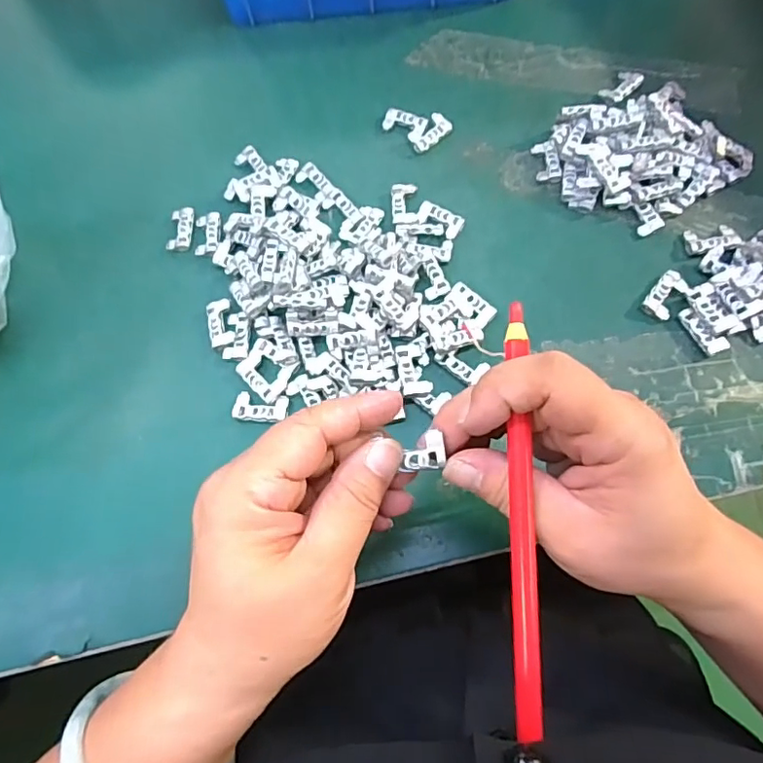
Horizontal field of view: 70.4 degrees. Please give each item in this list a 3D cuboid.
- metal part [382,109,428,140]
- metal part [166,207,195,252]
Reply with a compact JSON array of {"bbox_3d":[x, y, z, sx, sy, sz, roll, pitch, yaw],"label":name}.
[{"bbox_3d":[0.018,-0.179,0.377,0.030,0.007,0.018,30,73,13],"label":"metal part"},{"bbox_3d":[-0.131,-0.100,0.355,0.016,0.007,0.032,3,69,4],"label":"metal part"}]

